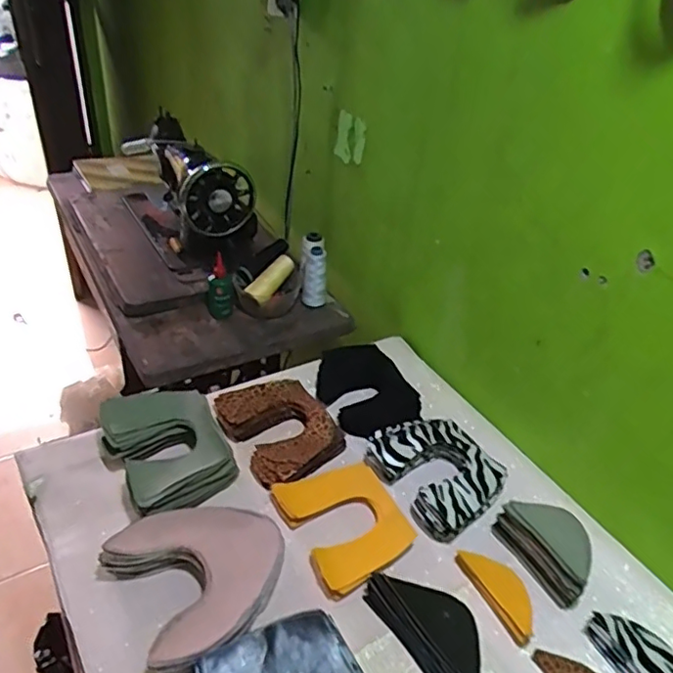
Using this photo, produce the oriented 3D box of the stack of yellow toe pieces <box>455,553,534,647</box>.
[{"bbox_3d":[0.181,0.276,0.655,0.056,0.018,0.109,-19,43,-30],"label":"stack of yellow toe pieces"}]

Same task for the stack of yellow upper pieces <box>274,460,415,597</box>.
[{"bbox_3d":[0.010,0.217,0.708,0.126,0.027,0.154,-17,42,-28],"label":"stack of yellow upper pieces"}]

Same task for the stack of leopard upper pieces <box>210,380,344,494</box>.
[{"bbox_3d":[-0.080,0.125,0.826,0.133,0.039,0.172,-22,45,-33],"label":"stack of leopard upper pieces"}]

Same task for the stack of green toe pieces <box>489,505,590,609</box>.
[{"bbox_3d":[0.242,0.236,0.682,0.053,0.065,0.121,-17,42,-28],"label":"stack of green toe pieces"}]

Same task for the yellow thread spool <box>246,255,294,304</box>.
[{"bbox_3d":[-0.115,-0.104,1.066,0.033,0.032,0.108,28,64,26],"label":"yellow thread spool"}]

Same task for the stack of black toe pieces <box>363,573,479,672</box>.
[{"bbox_3d":[0.098,0.294,0.607,0.068,0.033,0.146,-18,43,-30],"label":"stack of black toe pieces"}]

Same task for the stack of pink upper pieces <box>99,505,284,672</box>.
[{"bbox_3d":[-0.137,0.250,0.635,0.174,0.053,0.169,-20,44,-31],"label":"stack of pink upper pieces"}]

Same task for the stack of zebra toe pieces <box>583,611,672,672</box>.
[{"bbox_3d":[0.312,0.329,0.598,0.056,0.025,0.116,-14,41,-25],"label":"stack of zebra toe pieces"}]

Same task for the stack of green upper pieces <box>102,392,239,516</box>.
[{"bbox_3d":[-0.211,0.145,0.758,0.136,0.068,0.175,-18,43,-29],"label":"stack of green upper pieces"}]

